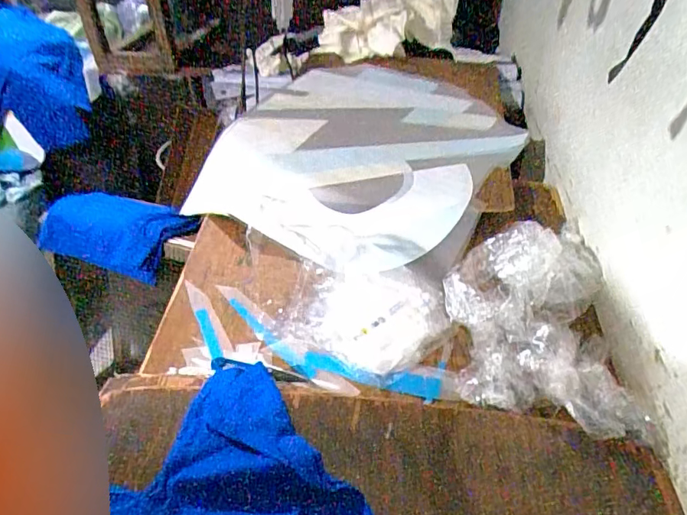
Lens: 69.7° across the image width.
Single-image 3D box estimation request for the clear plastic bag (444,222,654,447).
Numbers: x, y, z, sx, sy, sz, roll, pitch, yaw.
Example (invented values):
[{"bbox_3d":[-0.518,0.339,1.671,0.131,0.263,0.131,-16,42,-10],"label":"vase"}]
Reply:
[{"bbox_3d":[0.233,0.066,0.610,0.218,0.102,0.282,4,43,3],"label":"clear plastic bag"}]

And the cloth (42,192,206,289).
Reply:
[{"bbox_3d":[-0.538,-0.057,1.191,0.418,0.178,0.061,15,7,16],"label":"cloth"}]

